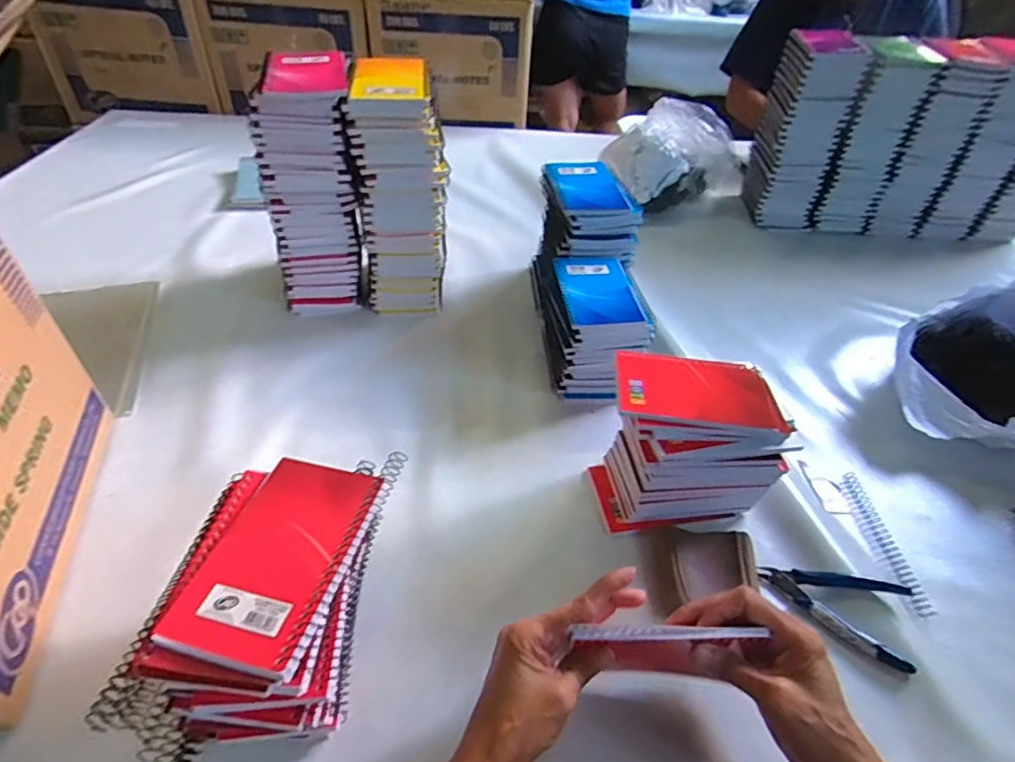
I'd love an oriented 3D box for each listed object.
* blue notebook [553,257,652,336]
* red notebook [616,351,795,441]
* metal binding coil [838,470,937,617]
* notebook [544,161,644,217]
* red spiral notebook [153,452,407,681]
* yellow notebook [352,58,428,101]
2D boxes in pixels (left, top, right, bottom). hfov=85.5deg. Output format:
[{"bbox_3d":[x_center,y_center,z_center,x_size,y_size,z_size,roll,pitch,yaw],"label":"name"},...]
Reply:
[{"bbox_3d":[0.103,-0.101,0.625,0.086,0.017,0.130,0,43,-6],"label":"blue notebook"},{"bbox_3d":[0.168,0.007,0.485,0.140,0.017,0.089,5,43,0],"label":"red notebook"},{"bbox_3d":[0.364,0.153,0.533,0.022,0.012,0.152,3,43,-3],"label":"metal binding coil"},{"bbox_3d":[0.106,-0.248,0.701,0.095,0.013,0.141,-5,44,-10],"label":"notebook"},{"bbox_3d":[-0.135,0.100,0.343,0.084,0.009,0.145,14,44,9],"label":"red spiral notebook"},{"bbox_3d":[-0.128,-0.335,0.603,0.078,0.007,0.140,-3,44,-9],"label":"yellow notebook"}]

